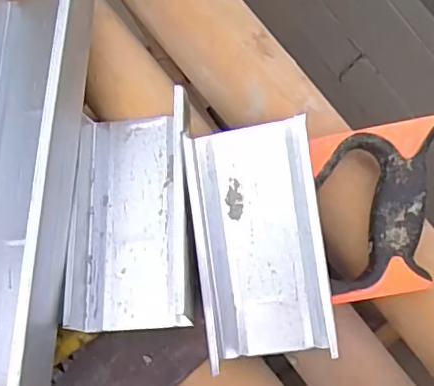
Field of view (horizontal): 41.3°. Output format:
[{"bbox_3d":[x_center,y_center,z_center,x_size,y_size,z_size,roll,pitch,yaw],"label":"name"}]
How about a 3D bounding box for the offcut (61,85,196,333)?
[{"bbox_3d":[-0.055,0.013,0.384,0.082,0.059,0.150,-3,81,-1],"label":"offcut"}]

